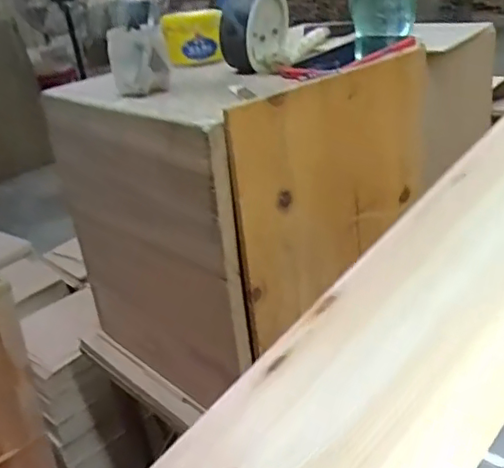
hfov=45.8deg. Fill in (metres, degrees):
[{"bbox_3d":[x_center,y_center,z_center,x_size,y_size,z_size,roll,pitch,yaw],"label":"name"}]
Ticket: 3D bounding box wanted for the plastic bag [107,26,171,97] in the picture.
[{"bbox_3d":[-0.126,-0.191,0.659,0.063,0.066,0.060,-10,26,-5],"label":"plastic bag"}]

